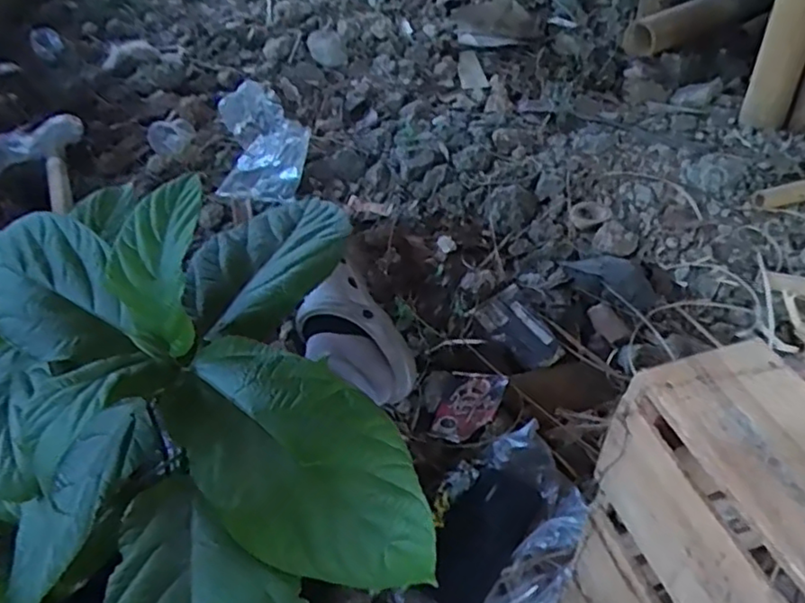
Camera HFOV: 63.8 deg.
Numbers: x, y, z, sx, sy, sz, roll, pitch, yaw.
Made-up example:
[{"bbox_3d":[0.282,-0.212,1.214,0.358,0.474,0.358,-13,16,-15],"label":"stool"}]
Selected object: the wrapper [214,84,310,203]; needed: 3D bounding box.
[{"bbox_3d":[-0.265,-0.324,1.243,0.161,0.085,0.368,-6,44,-5],"label":"wrapper"}]

